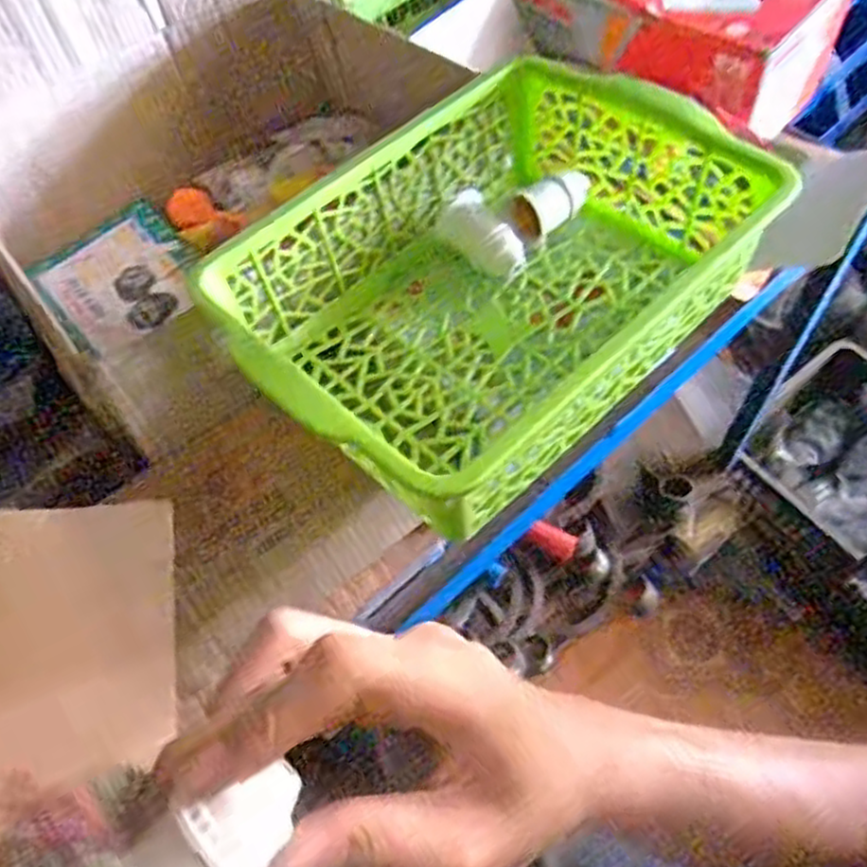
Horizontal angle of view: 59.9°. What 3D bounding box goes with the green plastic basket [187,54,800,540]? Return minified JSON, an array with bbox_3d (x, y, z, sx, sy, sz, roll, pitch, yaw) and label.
[{"bbox_3d":[0.031,-0.091,0.449,0.288,0.092,0.214,-41,64,-19],"label":"green plastic basket"}]

